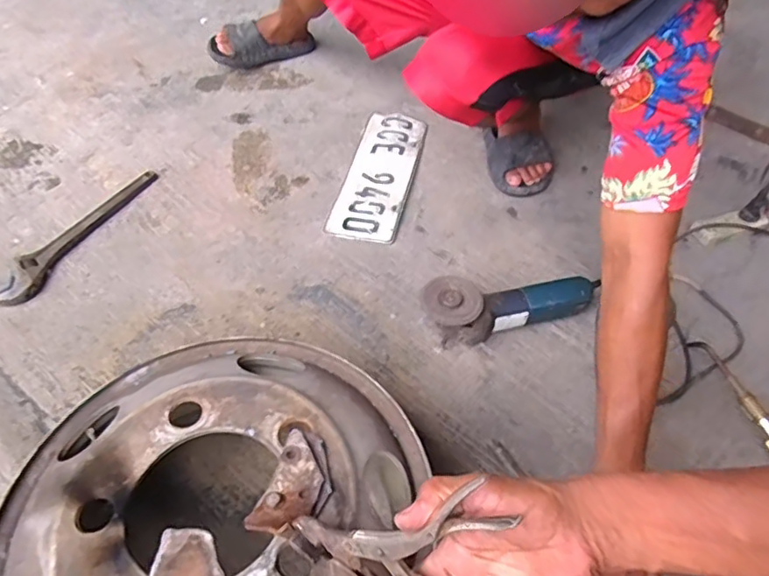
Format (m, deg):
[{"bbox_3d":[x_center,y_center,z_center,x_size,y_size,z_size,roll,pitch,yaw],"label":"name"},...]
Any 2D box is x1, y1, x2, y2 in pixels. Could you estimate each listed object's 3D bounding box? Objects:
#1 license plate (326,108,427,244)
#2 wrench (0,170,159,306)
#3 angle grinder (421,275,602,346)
[{"bbox_3d":[-0.008,-0.242,1.166,0.137,0.012,0.378,10,53,10],"label":"license plate"},{"bbox_3d":[-0.575,-0.115,1.059,0.072,0.030,0.381,18,53,15],"label":"wrench"},{"bbox_3d":[0.200,0.033,0.881,0.284,0.105,0.084,-8,51,-6],"label":"angle grinder"}]

